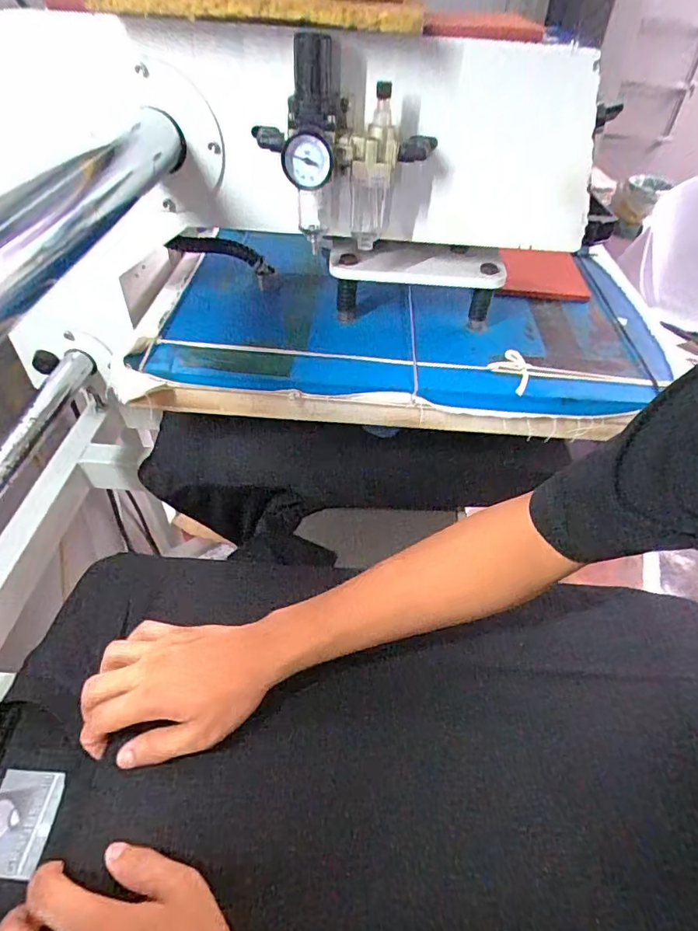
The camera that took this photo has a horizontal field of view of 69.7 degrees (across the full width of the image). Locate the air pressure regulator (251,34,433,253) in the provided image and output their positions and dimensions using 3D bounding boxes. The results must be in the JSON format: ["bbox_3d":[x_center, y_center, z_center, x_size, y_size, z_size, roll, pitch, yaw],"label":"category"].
[{"bbox_3d":[0.001,-0.267,0.425,0.129,0.151,0.100,-16,48,-17],"label":"air pressure regulator"}]

